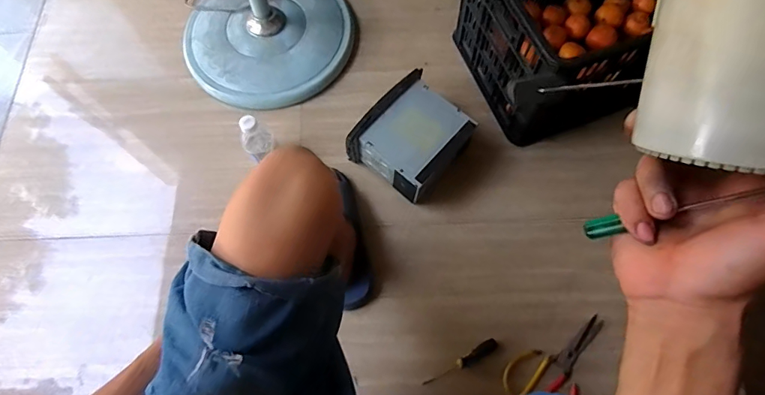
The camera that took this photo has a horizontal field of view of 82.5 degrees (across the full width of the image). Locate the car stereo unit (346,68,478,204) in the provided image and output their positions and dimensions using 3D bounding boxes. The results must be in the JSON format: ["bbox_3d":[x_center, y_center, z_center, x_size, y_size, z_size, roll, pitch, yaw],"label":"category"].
[{"bbox_3d":[0.062,-0.114,0.889,0.181,0.116,0.202,40,76,14],"label":"car stereo unit"}]

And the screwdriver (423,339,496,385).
[{"bbox_3d":[0.144,0.303,0.791,0.149,0.026,0.023,-31,72,-9],"label":"screwdriver"}]

